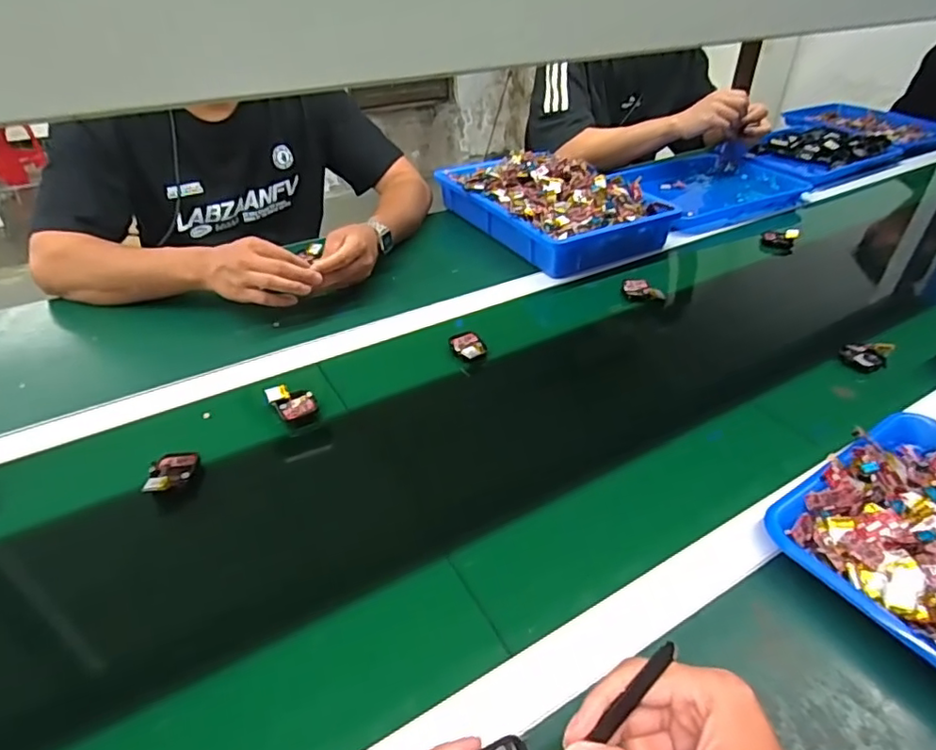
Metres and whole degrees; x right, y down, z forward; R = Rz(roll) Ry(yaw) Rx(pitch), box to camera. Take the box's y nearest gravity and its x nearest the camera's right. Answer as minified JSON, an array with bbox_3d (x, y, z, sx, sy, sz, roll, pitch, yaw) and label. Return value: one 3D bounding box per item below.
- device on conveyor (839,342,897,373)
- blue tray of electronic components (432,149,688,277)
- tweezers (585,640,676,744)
[{"bbox_3d":[0.462,-0.024,0.664,0.047,0.025,0.043,27,45,32],"label":"device on conveyor"},{"bbox_3d":[0.130,-0.284,0.943,0.235,0.089,0.342,-21,41,-25],"label":"blue tray of electronic components"},{"bbox_3d":[0.072,0.179,0.292,0.104,0.010,0.009,-42,49,-13],"label":"tweezers"}]

